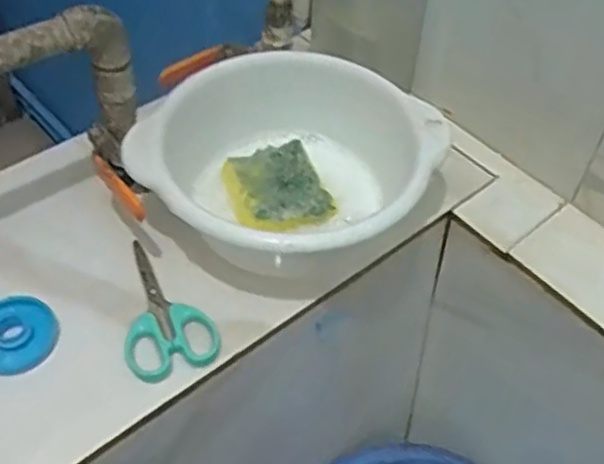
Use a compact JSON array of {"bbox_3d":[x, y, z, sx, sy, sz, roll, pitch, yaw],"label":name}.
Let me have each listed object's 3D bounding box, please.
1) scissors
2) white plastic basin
[{"bbox_3d":[-0.104,0.052,0.517,0.062,0.008,0.117,-18,52,-17],"label":"scissors"},{"bbox_3d":[-0.004,-0.052,0.559,0.200,0.082,0.212,1,49,-2],"label":"white plastic basin"}]

